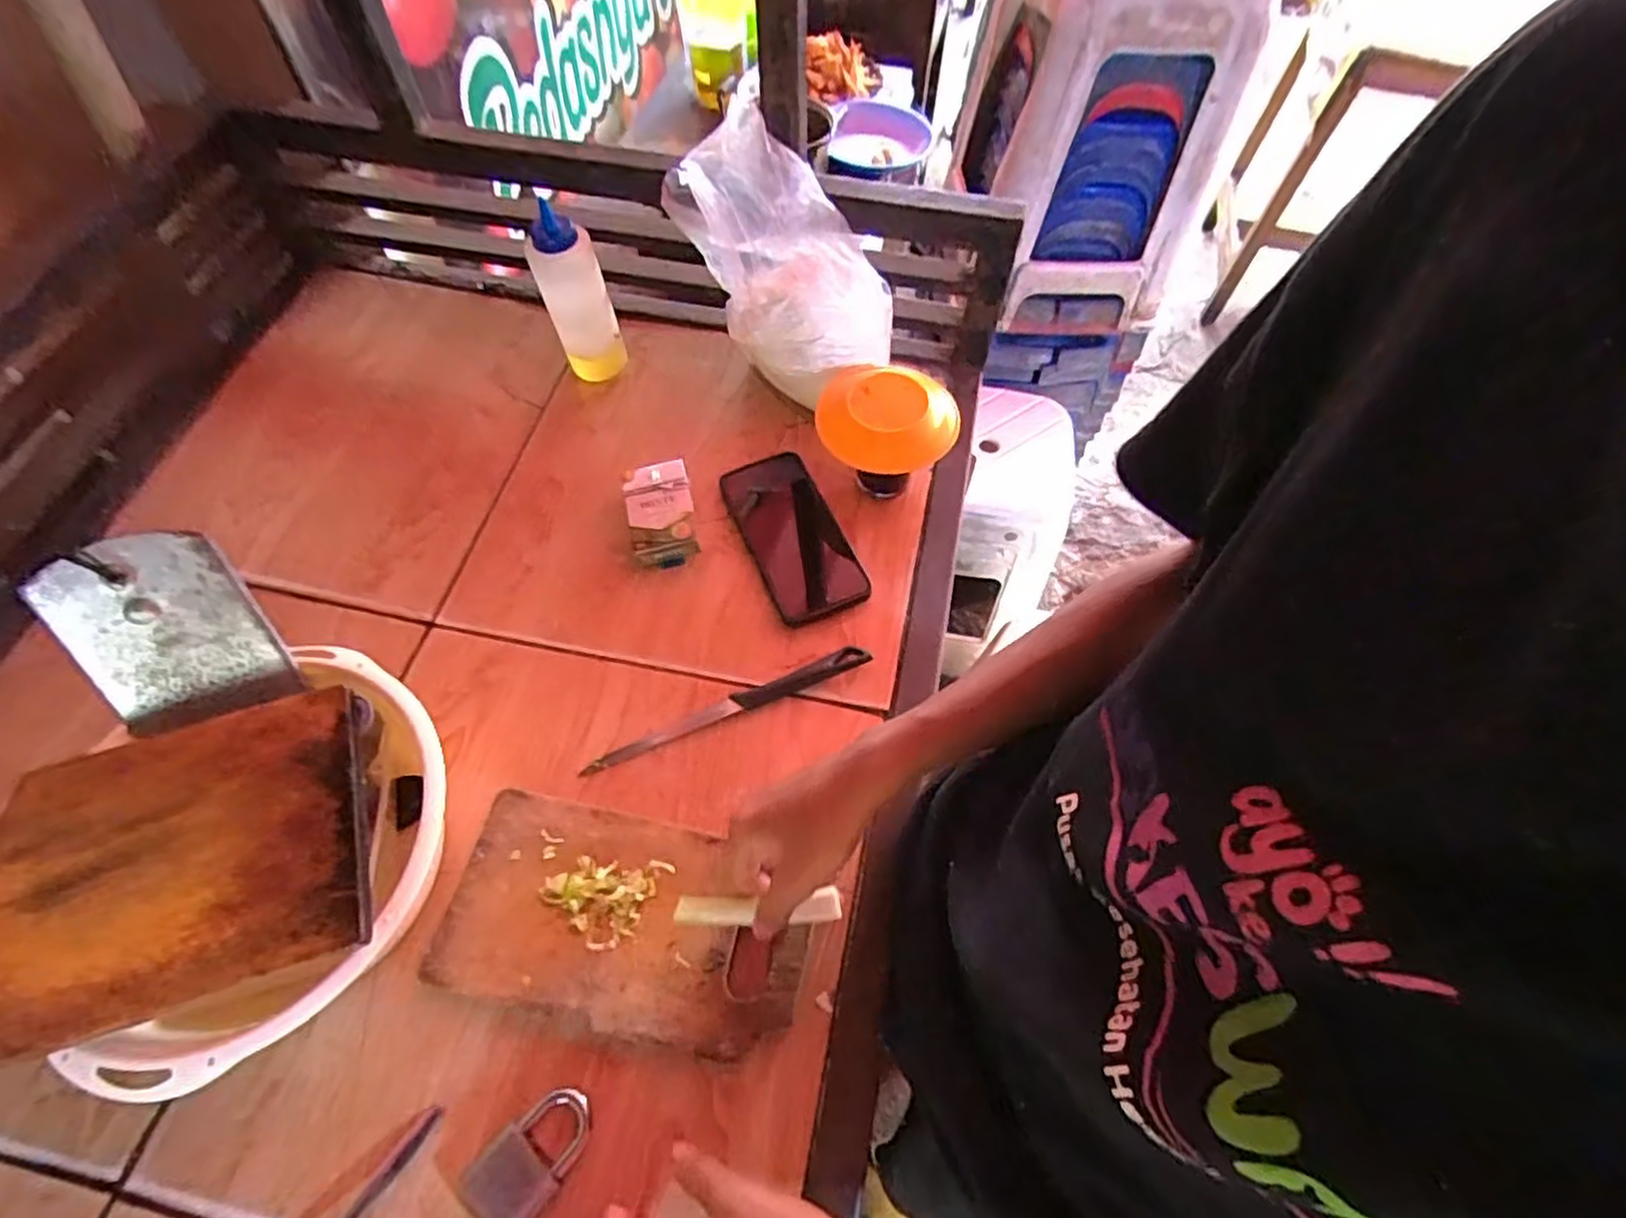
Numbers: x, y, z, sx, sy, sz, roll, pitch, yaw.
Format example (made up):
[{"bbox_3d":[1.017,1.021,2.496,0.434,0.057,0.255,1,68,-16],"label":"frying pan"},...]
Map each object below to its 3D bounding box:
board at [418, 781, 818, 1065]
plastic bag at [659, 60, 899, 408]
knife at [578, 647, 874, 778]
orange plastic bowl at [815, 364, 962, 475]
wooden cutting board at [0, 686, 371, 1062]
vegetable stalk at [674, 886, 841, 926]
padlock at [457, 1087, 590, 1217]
[{"bbox_3d":[-0.127,0.215,0.507,0.239,0.017,0.132,11,61,6],"label":"board"},{"bbox_3d":[-0.019,-0.327,0.678,0.145,0.184,0.207,-28,64,-17],"label":"plastic bag"},{"bbox_3d":[-0.067,0.080,0.588,0.240,0.019,0.019,-21,62,-12],"label":"knife"},{"bbox_3d":[0.065,-0.168,0.629,0.114,0.025,0.114,1,59,-2],"label":"orange plastic bowl"},{"bbox_3d":[-0.418,0.157,0.426,0.293,0.013,0.164,-16,61,-9],"label":"wooden cutting board"},{"bbox_3d":[-0.035,0.189,0.466,0.105,0.011,0.019,-6,60,9],"label":"vegetable stalk"},{"bbox_3d":[-0.166,0.326,0.441,0.048,0.023,0.073,35,66,18],"label":"padlock"}]

